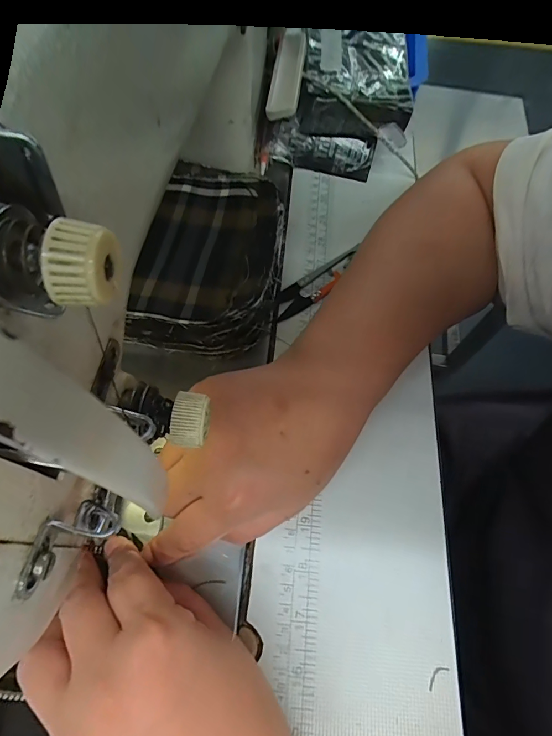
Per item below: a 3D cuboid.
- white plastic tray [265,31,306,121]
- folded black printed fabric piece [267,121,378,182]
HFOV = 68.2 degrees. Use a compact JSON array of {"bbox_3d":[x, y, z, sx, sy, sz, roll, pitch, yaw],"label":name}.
[{"bbox_3d":[0.010,-0.237,0.325,0.024,0.012,0.106,7,65,1],"label":"white plastic tray"},{"bbox_3d":[0.040,-0.190,0.358,0.089,0.037,0.015,7,65,1],"label":"folded black printed fabric piece"}]

